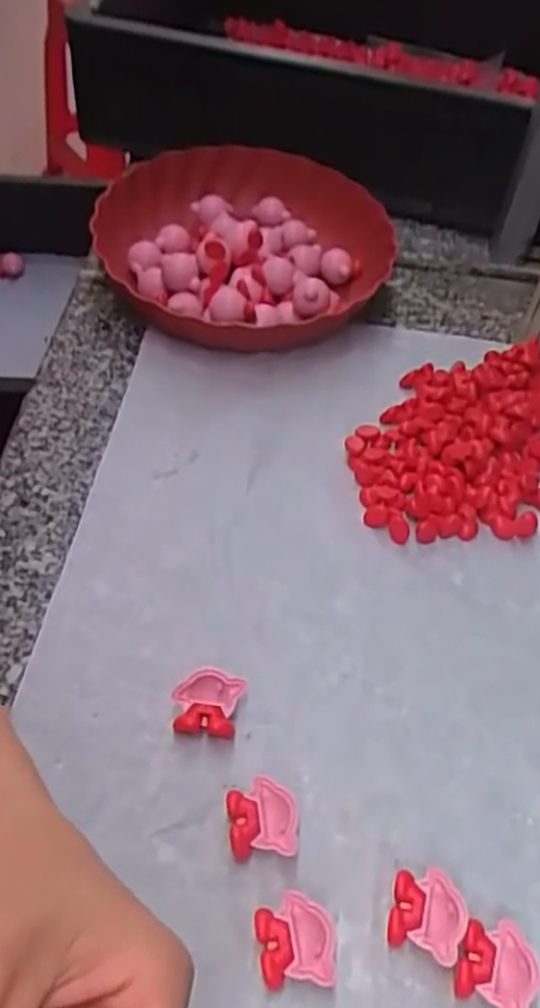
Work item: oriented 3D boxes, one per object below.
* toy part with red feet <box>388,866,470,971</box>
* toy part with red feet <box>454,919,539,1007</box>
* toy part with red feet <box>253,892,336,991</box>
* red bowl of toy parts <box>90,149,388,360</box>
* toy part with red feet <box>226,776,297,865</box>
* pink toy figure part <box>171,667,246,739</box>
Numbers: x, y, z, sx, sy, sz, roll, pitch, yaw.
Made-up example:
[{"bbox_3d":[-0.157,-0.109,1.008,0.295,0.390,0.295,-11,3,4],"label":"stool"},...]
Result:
[{"bbox_3d":[0.072,0.187,0.351,0.033,0.015,0.035,19,52,10],"label":"toy part with red feet"},{"bbox_3d":[0.100,0.204,0.337,0.032,0.019,0.034,27,54,15],"label":"toy part with red feet"},{"bbox_3d":[0.011,0.194,0.338,0.034,0.017,0.035,0,51,-6],"label":"toy part with red feet"},{"bbox_3d":[-0.022,-0.216,0.640,0.231,0.056,0.235,3,51,-4],"label":"red bowl of toy parts"},{"bbox_3d":[-0.004,0.152,0.371,0.033,0.017,0.035,1,51,-6],"label":"toy part with red feet"},{"bbox_3d":[-0.033,0.105,0.405,0.035,0.015,0.031,6,51,-1],"label":"pink toy figure part"}]

